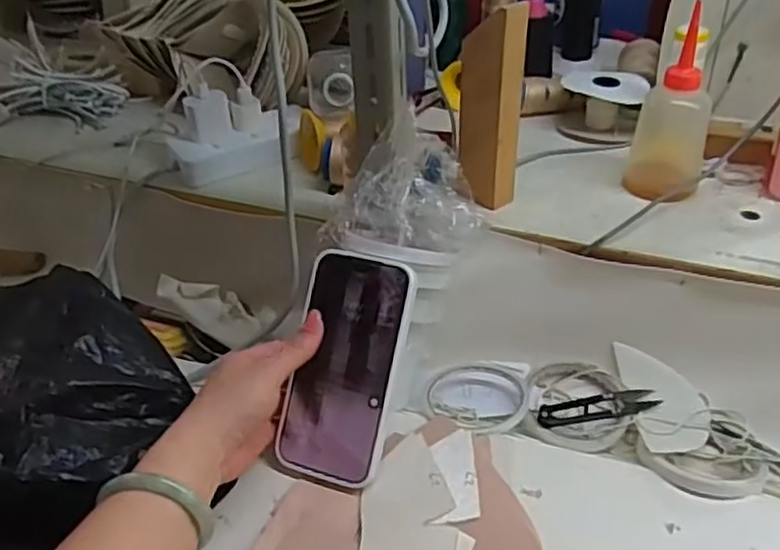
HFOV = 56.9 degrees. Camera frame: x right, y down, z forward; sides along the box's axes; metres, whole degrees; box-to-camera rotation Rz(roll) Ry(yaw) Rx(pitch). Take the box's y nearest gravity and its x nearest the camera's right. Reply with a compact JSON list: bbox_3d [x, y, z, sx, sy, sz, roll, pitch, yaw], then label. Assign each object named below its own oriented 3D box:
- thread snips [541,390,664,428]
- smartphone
[{"bbox_3d":[0.169,0.107,0.591,0.101,0.010,0.029,-7,37,-6],"label":"thread snips"},{"bbox_3d":[-0.033,0.069,0.533,0.082,0.166,0.010,11,-2,18],"label":"smartphone"}]

